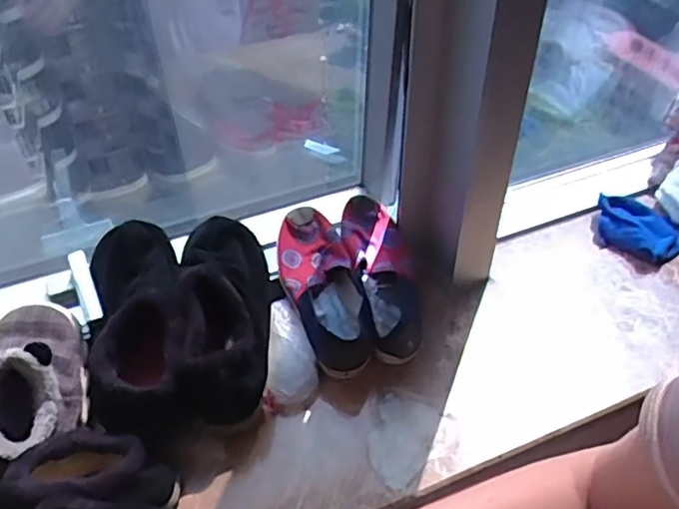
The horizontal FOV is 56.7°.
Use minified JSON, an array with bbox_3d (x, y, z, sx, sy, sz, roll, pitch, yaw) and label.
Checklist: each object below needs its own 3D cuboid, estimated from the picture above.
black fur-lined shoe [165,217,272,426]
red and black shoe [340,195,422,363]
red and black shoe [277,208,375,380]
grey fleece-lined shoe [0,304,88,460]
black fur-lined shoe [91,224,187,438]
[{"bbox_3d":[-0.131,0.054,0.713,0.094,0.103,0.249,-5,43,-2],"label":"black fur-lined shoe"},{"bbox_3d":[0.055,0.026,0.800,0.089,0.061,0.230,-7,58,-4],"label":"red and black shoe"},{"bbox_3d":[-0.019,0.035,0.776,0.093,0.048,0.229,-13,60,-10],"label":"red and black shoe"},{"bbox_3d":[-0.326,0.125,0.668,0.089,0.097,0.183,-13,44,-10],"label":"grey fleece-lined shoe"},{"bbox_3d":[-0.224,0.066,0.697,0.109,0.087,0.259,-9,59,-6],"label":"black fur-lined shoe"}]

